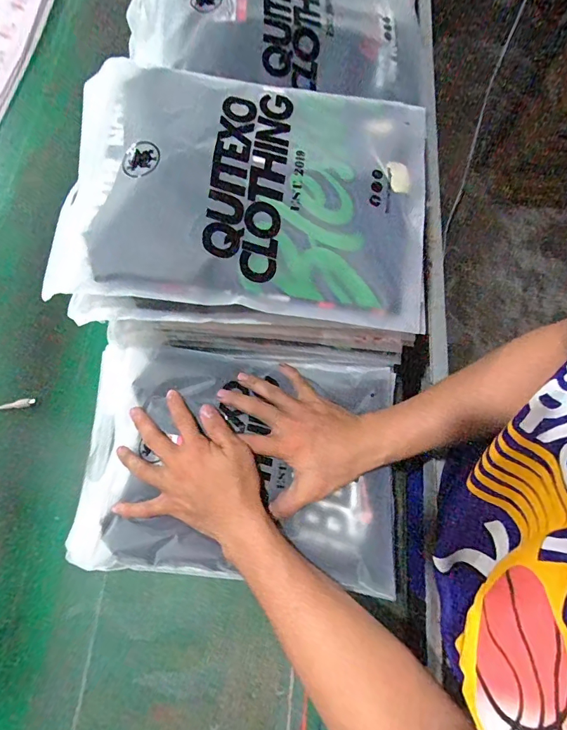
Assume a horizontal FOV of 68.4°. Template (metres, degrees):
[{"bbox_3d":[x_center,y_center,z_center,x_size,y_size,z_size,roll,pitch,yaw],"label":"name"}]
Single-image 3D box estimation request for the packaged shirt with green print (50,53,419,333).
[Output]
[{"bbox_3d":[-0.027,-0.164,0.385,0.327,0.029,0.231,6,81,-4],"label":"packaged shirt with green print"}]

